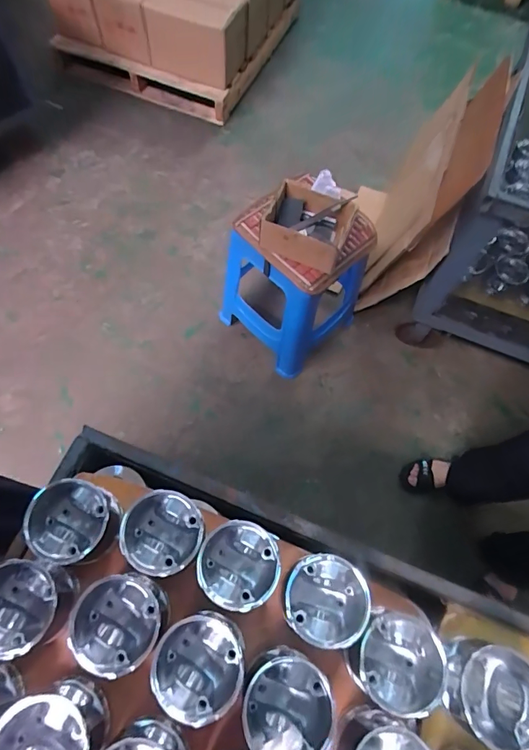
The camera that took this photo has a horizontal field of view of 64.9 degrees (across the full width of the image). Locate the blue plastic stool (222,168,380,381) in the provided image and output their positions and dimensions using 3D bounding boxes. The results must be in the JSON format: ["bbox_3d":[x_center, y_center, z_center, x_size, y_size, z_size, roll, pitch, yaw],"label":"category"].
[{"bbox_3d":[0.107,-0.304,1.294,0.388,0.502,0.342,-41,75,-18],"label":"blue plastic stool"}]

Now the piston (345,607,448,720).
[{"bbox_3d":[0.146,0.322,0.476,0.092,0.092,0.092,30,68,9],"label":"piston"}]

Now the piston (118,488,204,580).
[{"bbox_3d":[-0.122,0.197,0.513,0.094,0.060,0.089,1,62,-1],"label":"piston"}]

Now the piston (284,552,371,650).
[{"bbox_3d":[0.072,0.266,0.494,0.099,0.076,0.093,1,66,-3],"label":"piston"}]

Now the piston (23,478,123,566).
[{"bbox_3d":[-0.236,0.183,0.522,0.096,0.064,0.095,1,66,-3],"label":"piston"}]

